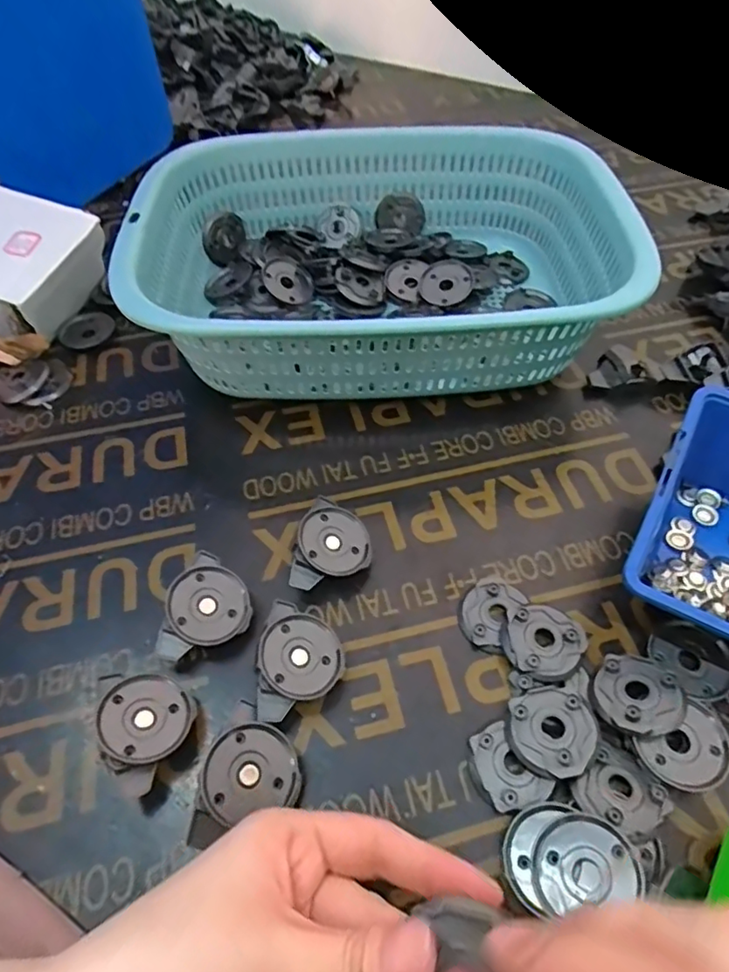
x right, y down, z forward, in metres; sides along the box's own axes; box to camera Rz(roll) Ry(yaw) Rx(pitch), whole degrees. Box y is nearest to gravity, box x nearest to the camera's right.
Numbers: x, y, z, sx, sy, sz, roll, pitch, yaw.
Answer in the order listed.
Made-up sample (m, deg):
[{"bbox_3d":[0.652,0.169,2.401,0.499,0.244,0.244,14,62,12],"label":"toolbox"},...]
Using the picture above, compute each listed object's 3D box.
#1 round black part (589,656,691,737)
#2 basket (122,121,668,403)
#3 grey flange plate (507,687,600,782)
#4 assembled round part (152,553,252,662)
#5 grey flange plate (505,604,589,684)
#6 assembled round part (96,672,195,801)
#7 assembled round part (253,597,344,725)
[{"bbox_3d":[0.133,0.101,0.276,0.038,0.009,0.039,-1,54,1],"label":"round black part"},{"bbox_3d":[0.011,-0.163,0.428,0.325,0.098,0.232,-4,54,-1],"label":"basket"},{"bbox_3d":[0.089,0.116,0.269,0.039,0.007,0.039,-1,54,1],"label":"grey flange plate"},{"bbox_3d":[-0.088,0.068,0.306,0.044,0.019,0.054,46,58,-2],"label":"assembled round part"},{"bbox_3d":[0.094,0.083,0.302,0.040,0.013,0.040,-1,54,1],"label":"grey flange plate"},{"bbox_3d":[-0.107,0.115,0.273,0.042,0.015,0.044,35,44,9],"label":"assembled round part"},{"bbox_3d":[-0.033,0.093,0.288,0.040,0.028,0.054,11,55,10],"label":"assembled round part"}]

